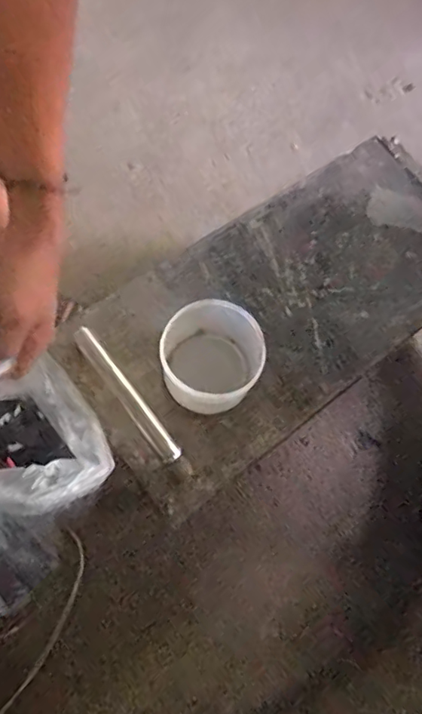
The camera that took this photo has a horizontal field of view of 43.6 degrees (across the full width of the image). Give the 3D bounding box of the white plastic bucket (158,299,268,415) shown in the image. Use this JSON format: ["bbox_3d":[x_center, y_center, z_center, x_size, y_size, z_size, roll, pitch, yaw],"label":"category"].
[{"bbox_3d":[0.002,0.002,0.626,0.111,0.084,0.112,2,70,-5],"label":"white plastic bucket"}]

